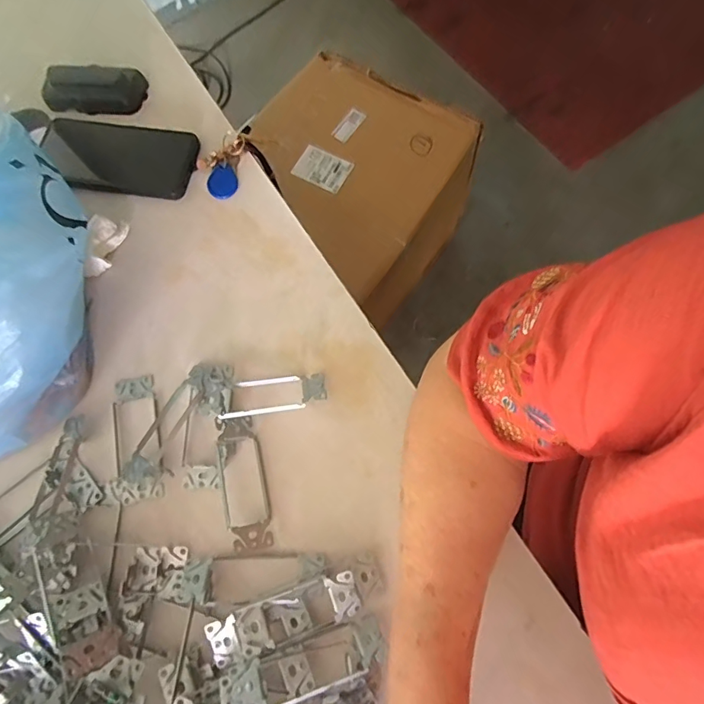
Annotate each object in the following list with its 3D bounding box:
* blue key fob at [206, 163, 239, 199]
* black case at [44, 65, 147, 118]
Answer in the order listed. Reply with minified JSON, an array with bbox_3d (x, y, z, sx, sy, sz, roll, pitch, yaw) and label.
[{"bbox_3d":[-0.133,-0.174,0.475,0.030,0.008,0.037,-21,72,-5],"label":"blue key fob"},{"bbox_3d":[-0.279,-0.281,0.499,0.105,0.027,0.041,-3,71,2],"label":"black case"}]

